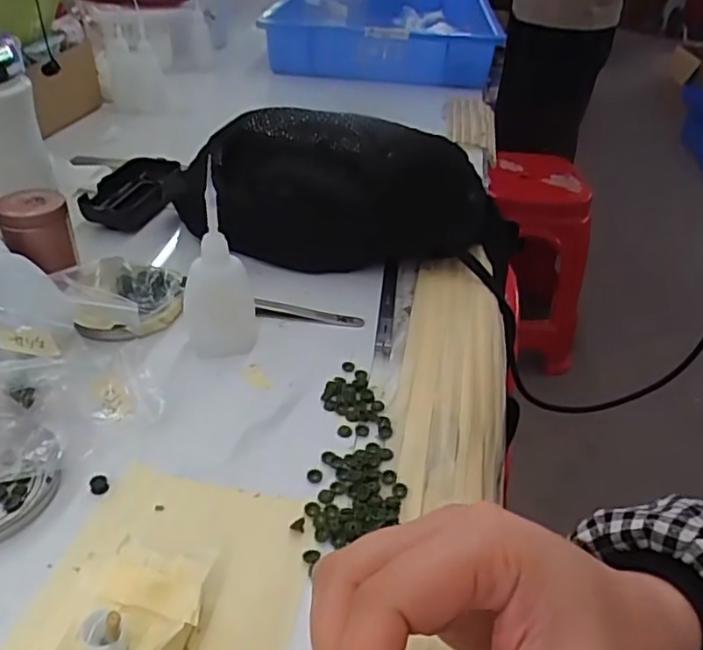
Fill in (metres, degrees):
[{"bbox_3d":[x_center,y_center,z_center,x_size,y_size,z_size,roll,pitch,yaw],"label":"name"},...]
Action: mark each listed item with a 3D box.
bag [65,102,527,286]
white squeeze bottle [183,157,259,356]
[{"bbox_3d":[-0.052,-0.129,0.507,0.352,0.107,0.106,10,37,5],"label":"bag"},{"bbox_3d":[-0.083,-0.040,0.384,0.045,0.107,0.054,-1,37,-10],"label":"white squeeze bottle"}]

